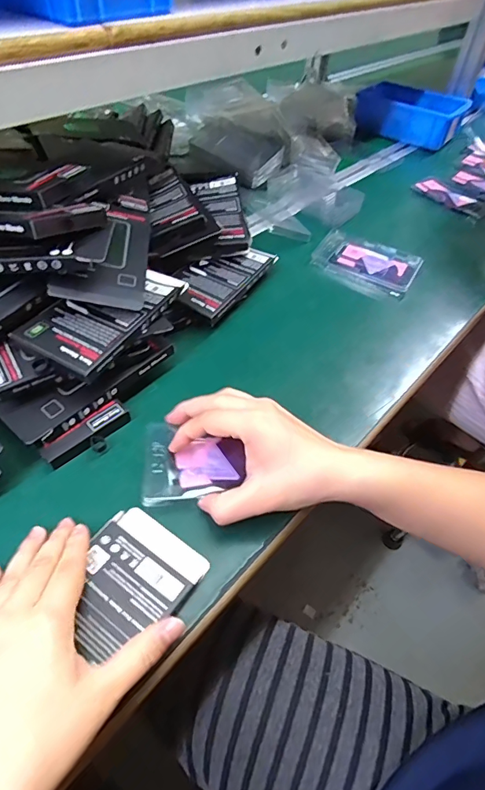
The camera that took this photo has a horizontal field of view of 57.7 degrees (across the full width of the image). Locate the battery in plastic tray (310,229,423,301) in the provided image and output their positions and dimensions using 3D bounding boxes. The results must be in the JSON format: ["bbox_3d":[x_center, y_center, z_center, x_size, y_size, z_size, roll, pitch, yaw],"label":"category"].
[{"bbox_3d":[0.156,-0.170,0.568,0.128,0.021,0.081,27,52,18],"label":"battery in plastic tray"}]

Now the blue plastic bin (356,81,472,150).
[{"bbox_3d":[0.338,-0.577,0.906,0.209,0.065,0.156,28,53,19],"label":"blue plastic bin"}]

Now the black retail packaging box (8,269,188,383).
[{"bbox_3d":[-0.117,-0.075,0.384,0.074,0.014,0.149,23,51,15],"label":"black retail packaging box"}]

